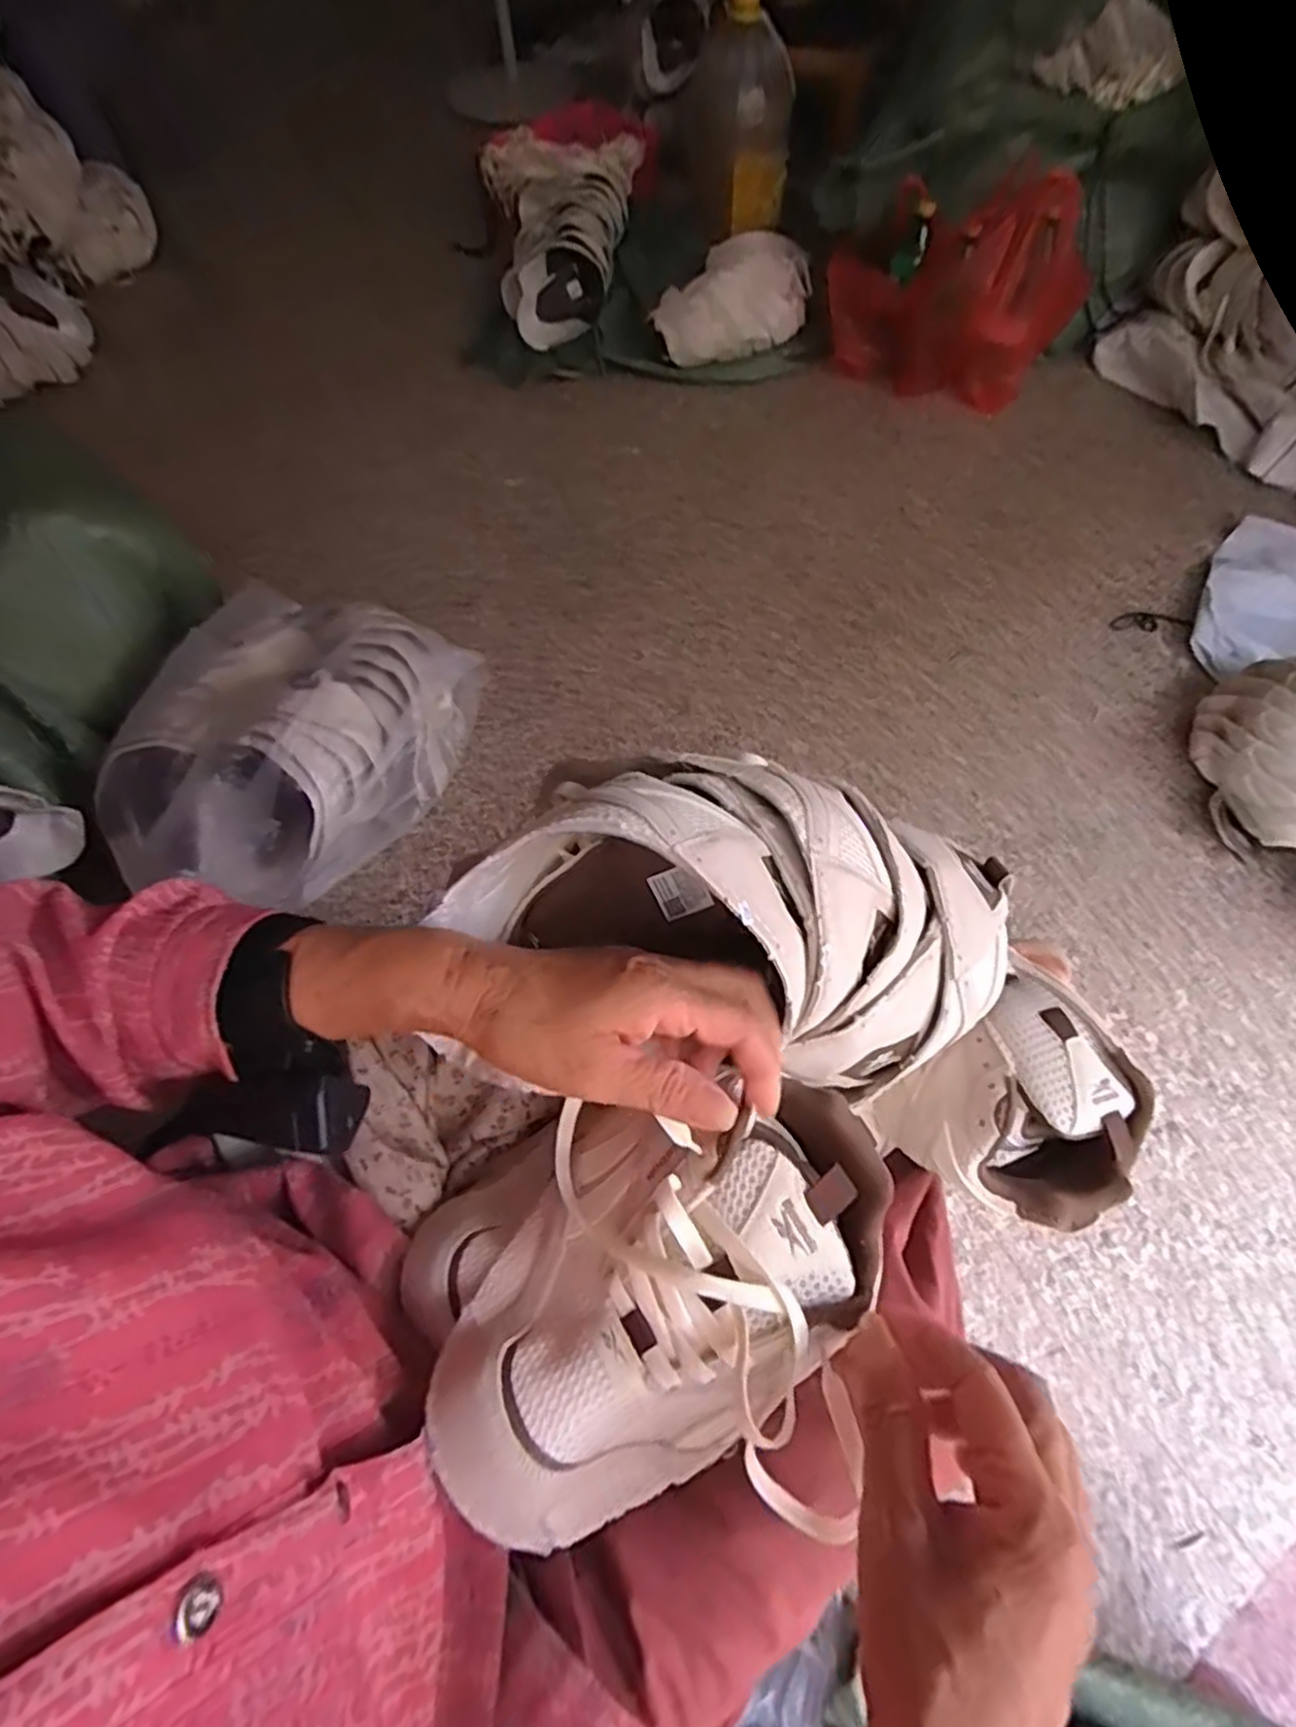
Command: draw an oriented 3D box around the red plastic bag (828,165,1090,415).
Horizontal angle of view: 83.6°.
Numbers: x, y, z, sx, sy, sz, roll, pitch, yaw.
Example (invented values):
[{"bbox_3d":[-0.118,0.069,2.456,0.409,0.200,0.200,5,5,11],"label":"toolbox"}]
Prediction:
[{"bbox_3d":[0.501,-0.952,1.211,0.401,0.244,0.166,23,67,12],"label":"red plastic bag"}]

